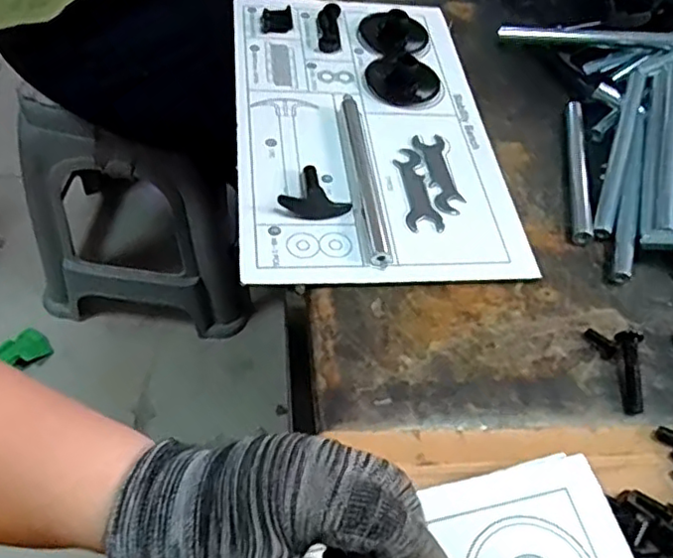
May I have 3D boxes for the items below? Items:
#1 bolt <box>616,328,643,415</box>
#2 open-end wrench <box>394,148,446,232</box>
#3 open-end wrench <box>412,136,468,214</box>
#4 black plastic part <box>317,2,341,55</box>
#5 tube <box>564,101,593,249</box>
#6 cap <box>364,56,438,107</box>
[{"bbox_3d":[0.202,0.063,0.434,0.017,0.014,0.058,13,56,3],"label":"bolt"},{"bbox_3d":[0.066,-0.076,0.521,0.028,0.004,0.092,-3,56,-8],"label":"open-end wrench"},{"bbox_3d":[0.088,-0.090,0.536,0.027,0.004,0.094,-6,57,-10],"label":"open-end wrench"},{"bbox_3d":[-0.007,-0.253,0.639,0.023,0.014,0.071,3,56,-4],"label":"black plastic part"},{"bbox_3d":[0.211,-0.098,0.553,0.017,0.016,0.178,12,56,3],"label":"tube"},{"bbox_3d":[0.061,-0.190,0.601,0.070,0.019,0.058,25,57,11],"label":"cap"}]

